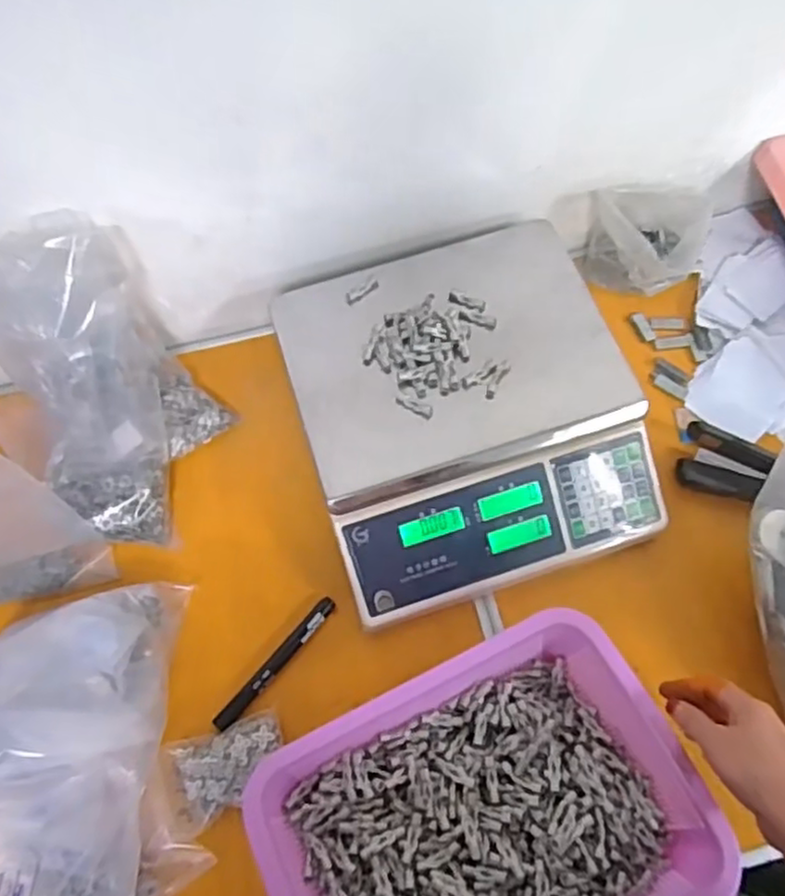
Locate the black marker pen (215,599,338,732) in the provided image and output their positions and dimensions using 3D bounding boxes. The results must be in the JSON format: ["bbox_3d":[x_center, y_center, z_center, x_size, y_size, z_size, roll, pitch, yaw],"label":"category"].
[{"bbox_3d":[-0.101,0.188,0.608,0.017,0.014,0.140,36,72,18],"label":"black marker pen"}]

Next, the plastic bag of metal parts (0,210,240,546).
[{"bbox_3d":[-0.261,-0.053,0.619,0.169,0.210,0.215,-24,66,-7],"label":"plastic bag of metal parts"}]

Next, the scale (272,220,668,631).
[{"bbox_3d":[0.067,-0.033,0.640,0.281,0.115,0.301,-17,65,-4],"label":"scale"}]

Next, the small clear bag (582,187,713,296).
[{"bbox_3d":[0.257,-0.215,0.707,0.122,0.104,0.083,20,68,13],"label":"small clear bag"}]

